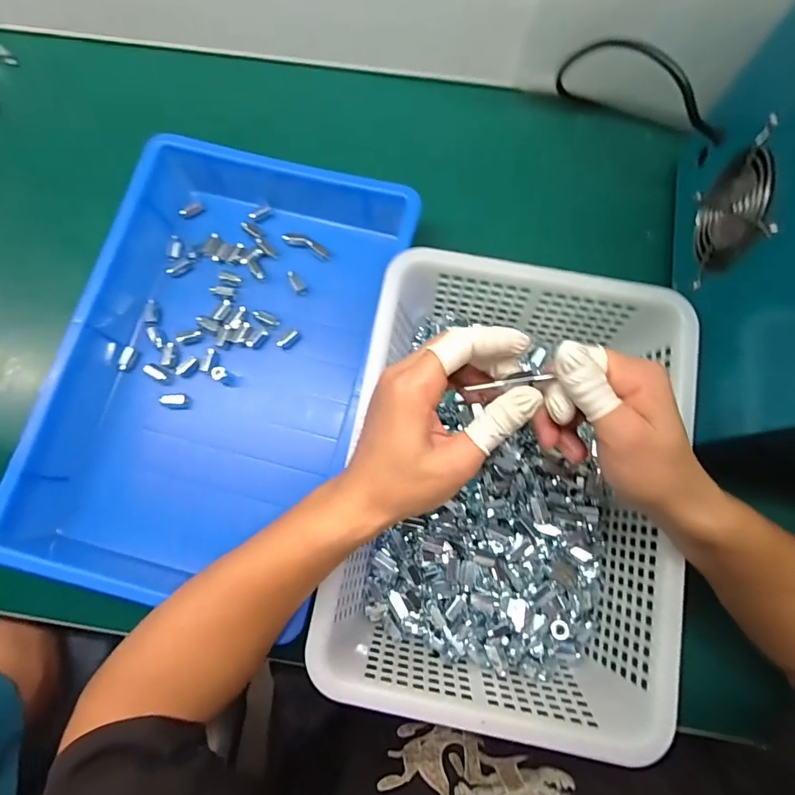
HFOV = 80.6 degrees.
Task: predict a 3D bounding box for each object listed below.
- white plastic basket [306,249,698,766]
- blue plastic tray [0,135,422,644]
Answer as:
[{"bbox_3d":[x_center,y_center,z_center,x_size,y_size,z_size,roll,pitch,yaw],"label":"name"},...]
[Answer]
[{"bbox_3d":[0.083,0.061,0.355,0.229,0.078,0.312,11,79,3],"label":"white plastic basket"},{"bbox_3d":[-0.151,-0.033,0.407,0.246,0.067,0.418,17,80,4],"label":"blue plastic tray"}]

